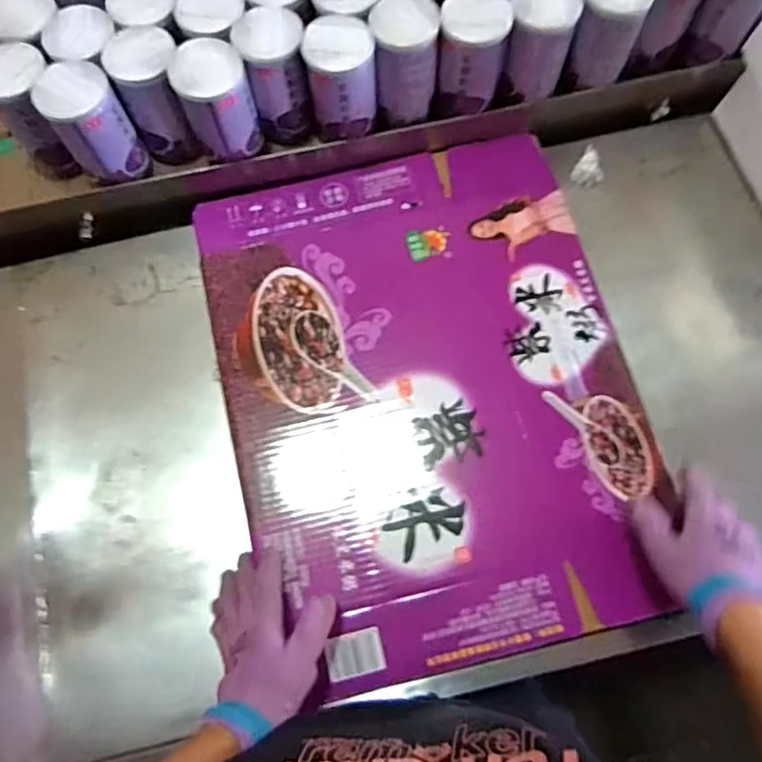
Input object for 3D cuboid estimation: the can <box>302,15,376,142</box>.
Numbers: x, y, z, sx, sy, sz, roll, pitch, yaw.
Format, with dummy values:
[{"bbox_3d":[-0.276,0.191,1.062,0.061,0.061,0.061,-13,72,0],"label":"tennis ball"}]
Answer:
[{"bbox_3d":[-0.039,-0.293,0.608,0.064,0.092,0.068,0,73,0],"label":"can"}]

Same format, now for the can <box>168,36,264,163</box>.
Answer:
[{"bbox_3d":[-0.156,-0.270,0.600,0.063,0.093,0.077,-22,79,-3],"label":"can"}]

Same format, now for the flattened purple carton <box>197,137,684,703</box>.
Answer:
[{"bbox_3d":[0.048,-0.002,0.592,0.369,0.014,0.485,-14,72,-4],"label":"flattened purple carton"}]

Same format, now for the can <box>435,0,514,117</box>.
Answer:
[{"bbox_3d":[0.087,-0.317,0.621,0.066,0.110,0.067,0,73,0],"label":"can"}]

